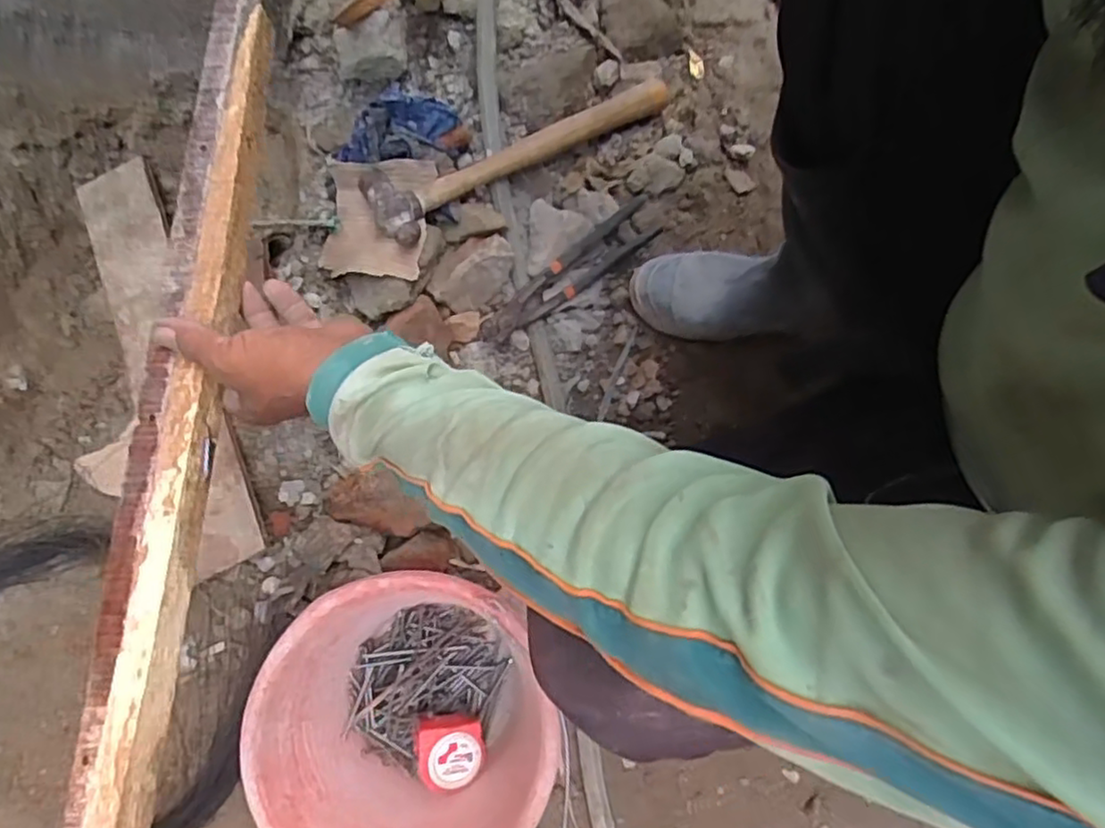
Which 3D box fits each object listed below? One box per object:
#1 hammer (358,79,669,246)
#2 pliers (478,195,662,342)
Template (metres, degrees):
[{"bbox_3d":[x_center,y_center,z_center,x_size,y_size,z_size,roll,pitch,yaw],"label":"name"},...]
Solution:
[{"bbox_3d":[-0.041,-0.283,0.701,0.330,0.044,0.098,-32,79,-11],"label":"hammer"},{"bbox_3d":[0.022,-0.151,0.706,0.228,0.040,0.050,-39,80,-12],"label":"pliers"}]

